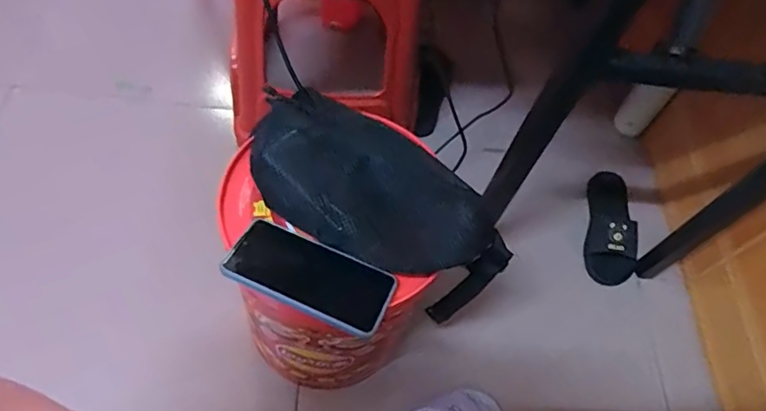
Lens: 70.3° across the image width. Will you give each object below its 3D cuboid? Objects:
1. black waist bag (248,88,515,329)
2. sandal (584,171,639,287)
[{"bbox_3d":[-0.015,-0.009,0.587,0.290,0.088,0.127,32,60,-6],"label":"black waist bag"},{"bbox_3d":[0.446,0.030,1.054,0.091,0.053,0.241,15,59,1],"label":"sandal"}]

